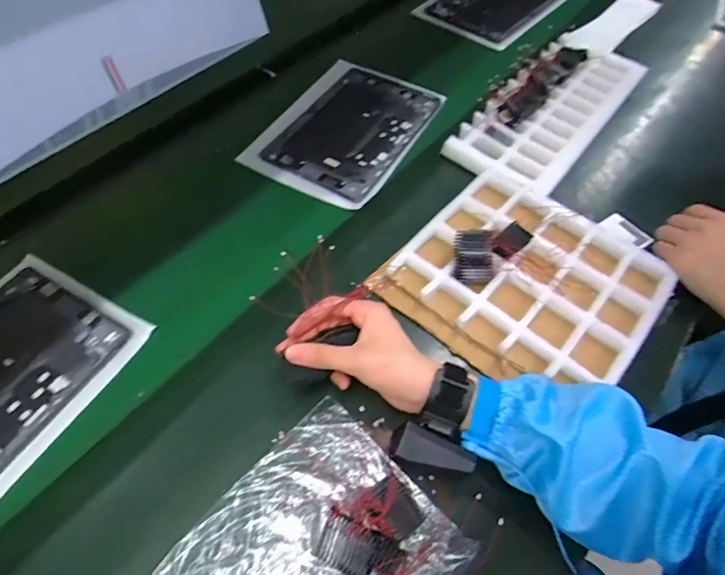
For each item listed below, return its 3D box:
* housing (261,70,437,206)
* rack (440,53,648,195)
[{"bbox_3d":[-0.008,-0.237,0.659,0.163,0.013,0.257,27,61,17],"label":"housing"},{"bbox_3d":[0.283,-0.273,0.660,0.153,0.023,0.352,35,64,21],"label":"rack"}]

